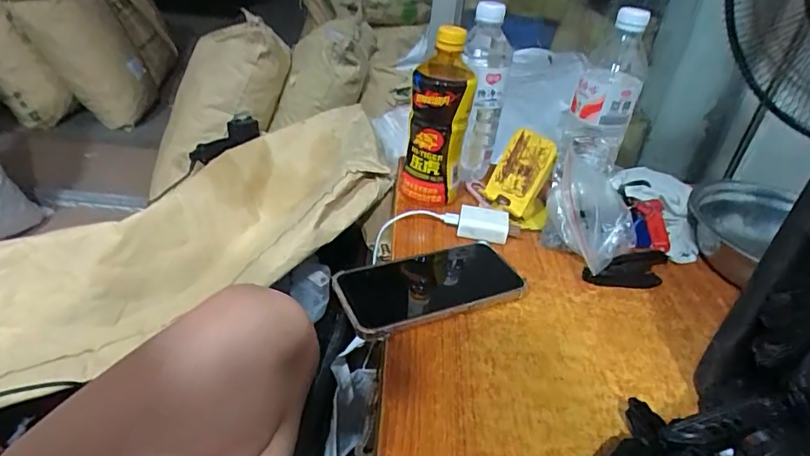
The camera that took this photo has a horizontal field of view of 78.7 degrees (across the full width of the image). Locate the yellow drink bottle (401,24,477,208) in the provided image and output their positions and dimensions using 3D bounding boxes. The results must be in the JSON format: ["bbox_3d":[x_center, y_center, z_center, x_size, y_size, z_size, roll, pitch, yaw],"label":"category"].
[{"bbox_3d":[0.038,-0.118,0.560,0.064,0.205,0.069,10,32,5],"label":"yellow drink bottle"}]

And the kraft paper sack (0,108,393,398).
[{"bbox_3d":[-0.331,0.013,0.746,0.648,0.150,0.255,-26,41,-11],"label":"kraft paper sack"}]

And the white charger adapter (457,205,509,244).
[{"bbox_3d":[0.086,-0.004,0.542,0.053,0.023,0.044,10,32,6],"label":"white charger adapter"}]

